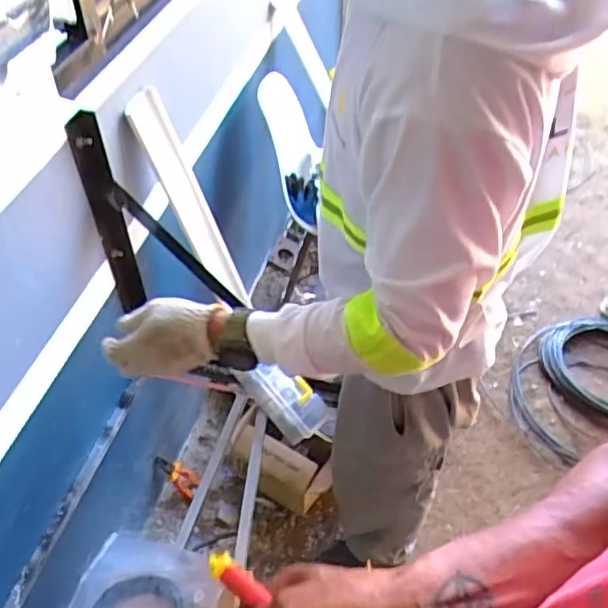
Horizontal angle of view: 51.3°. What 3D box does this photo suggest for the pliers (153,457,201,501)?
[{"bbox_3d":[-0.333,0.443,1.654,0.022,0.160,0.063,-17,38,32],"label":"pliers"}]

